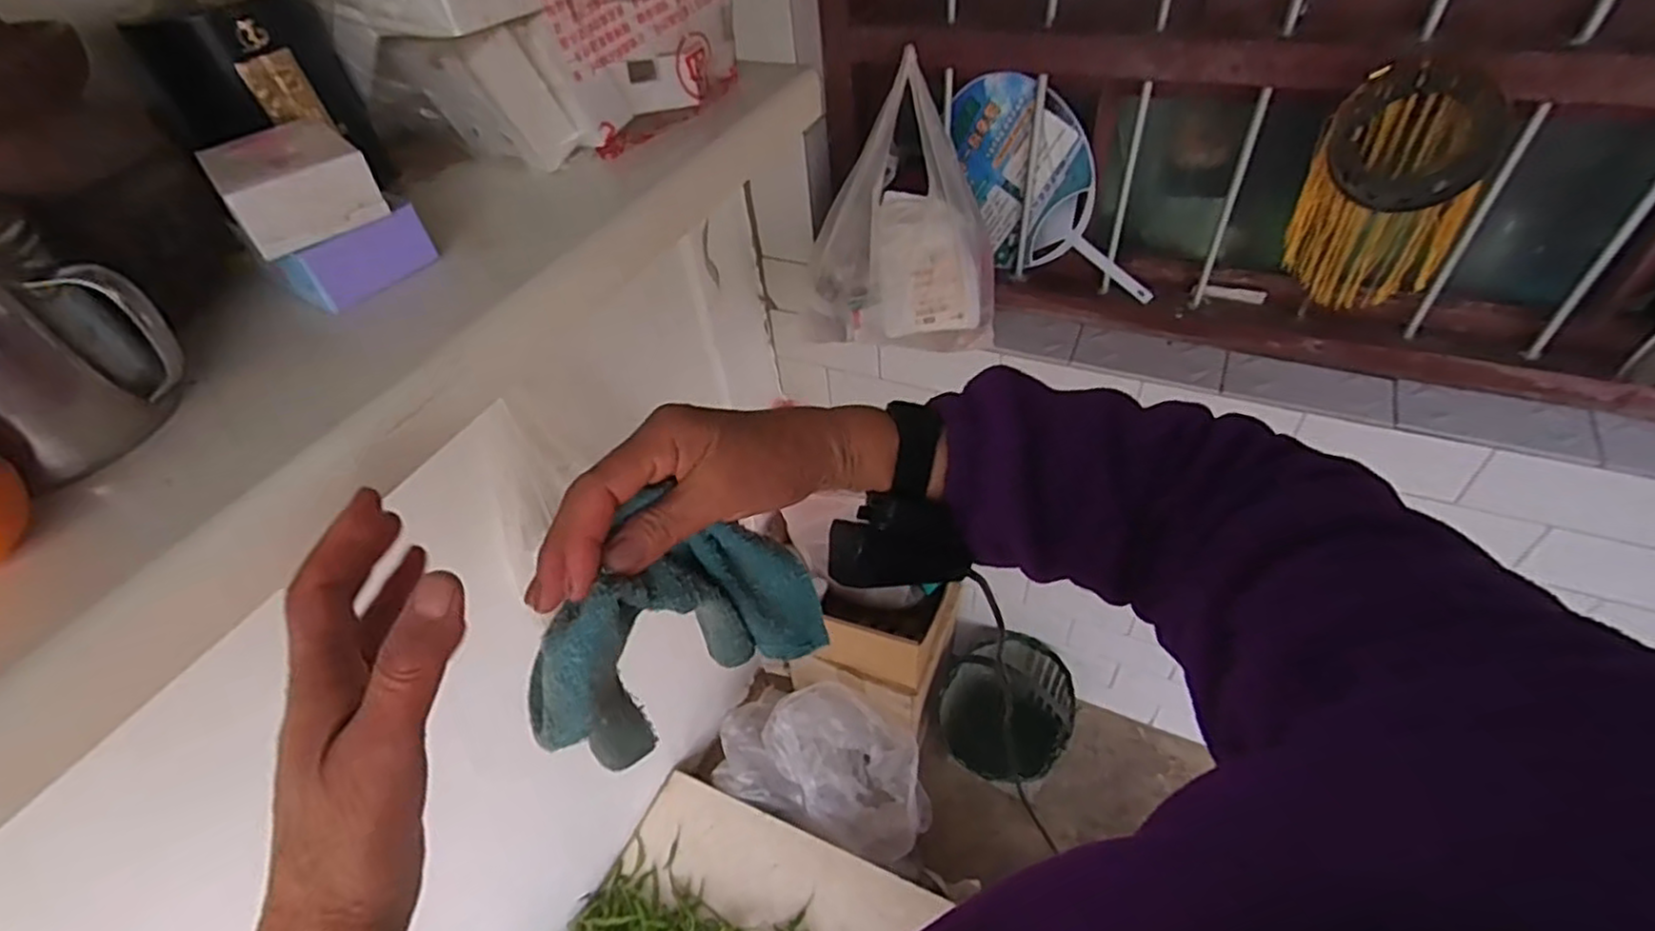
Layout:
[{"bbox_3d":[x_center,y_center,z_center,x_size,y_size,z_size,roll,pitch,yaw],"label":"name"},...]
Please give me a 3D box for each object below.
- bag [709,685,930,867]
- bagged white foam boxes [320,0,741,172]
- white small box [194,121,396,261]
[{"bbox_3d":[-0.023,0.575,1.368,0.358,0.264,0.233,15,48,20],"label":"bag"},{"bbox_3d":[-0.191,-0.330,0.506,0.159,0.151,0.256,21,51,25],"label":"bagged white foam boxes"},{"bbox_3d":[-0.293,-0.156,0.394,0.067,0.034,0.090,-34,51,-25],"label":"white small box"}]

